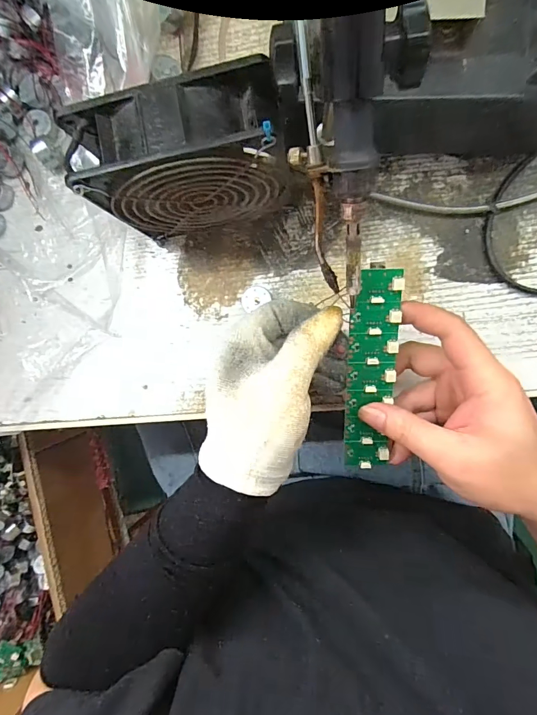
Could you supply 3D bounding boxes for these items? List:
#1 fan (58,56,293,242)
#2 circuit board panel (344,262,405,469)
[{"bbox_3d":[-0.046,-0.122,0.262,0.117,0.120,0.043,-9,92,7],"label":"fan"},{"bbox_3d":[0.066,0.012,0.255,0.030,0.006,0.137,3,110,7],"label":"circuit board panel"}]

